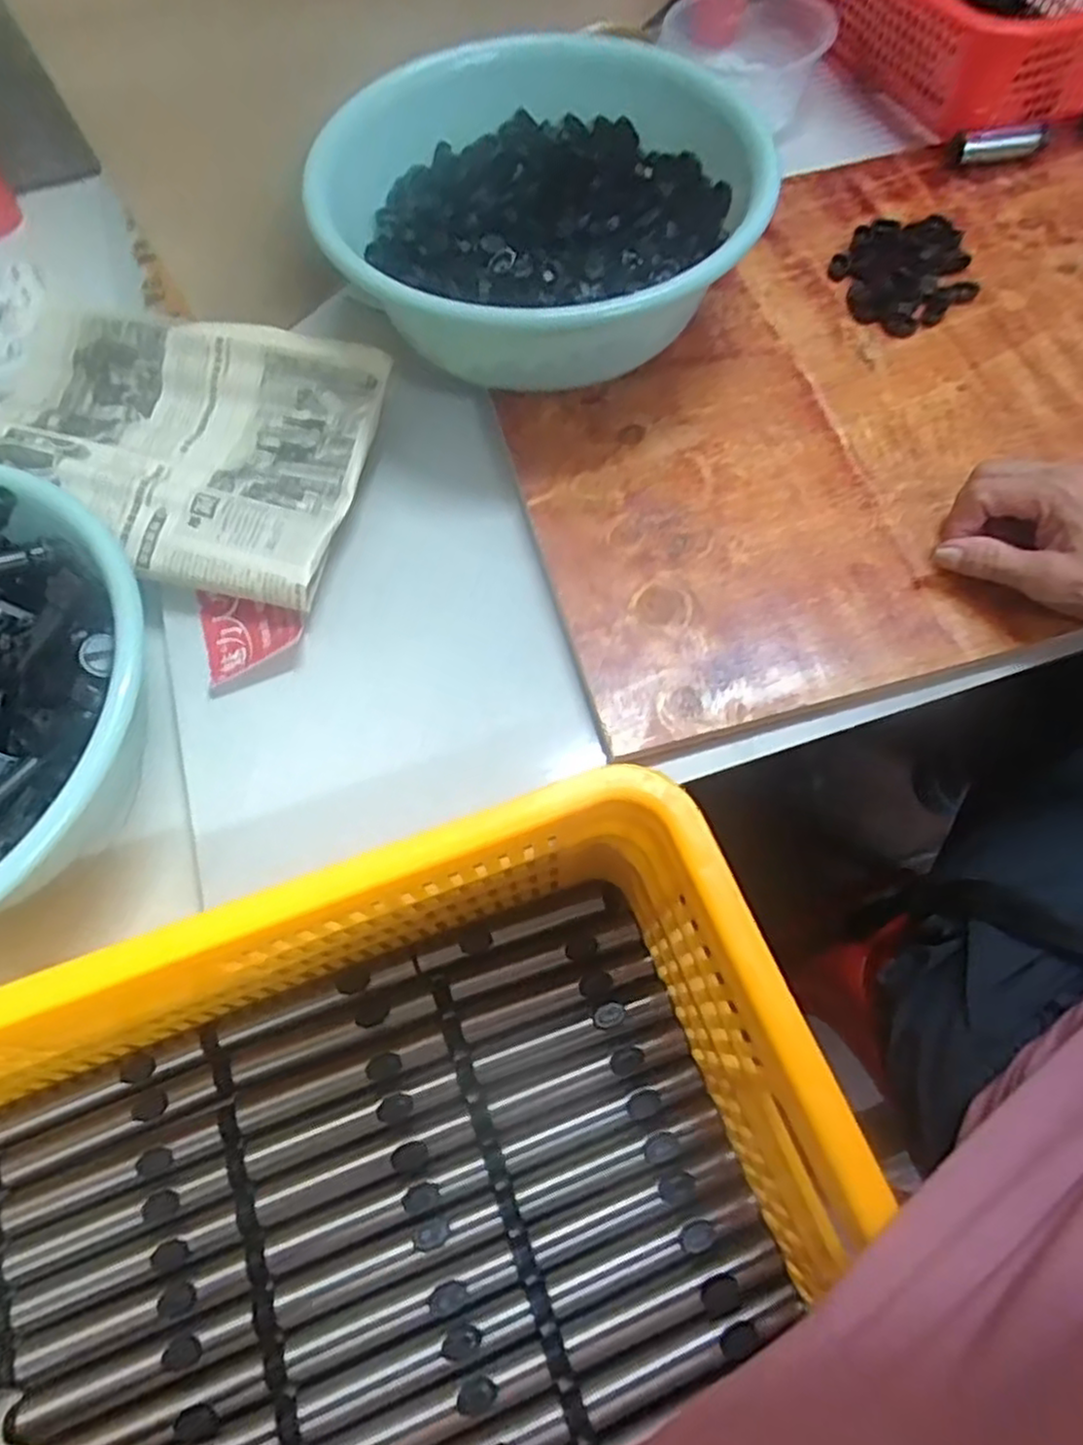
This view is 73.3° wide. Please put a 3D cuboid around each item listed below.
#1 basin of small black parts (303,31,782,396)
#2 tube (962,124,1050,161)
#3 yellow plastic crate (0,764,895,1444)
[{"bbox_3d":[-0.002,-0.343,0.517,0.282,0.110,0.285,-1,68,2],"label":"basin of small black parts"},{"bbox_3d":[0.395,-0.493,0.615,0.079,0.018,0.017,-16,68,-4],"label":"tube"},{"bbox_3d":[-0.150,0.335,0.343,0.570,0.217,0.402,-21,68,-6],"label":"yellow plastic crate"}]

